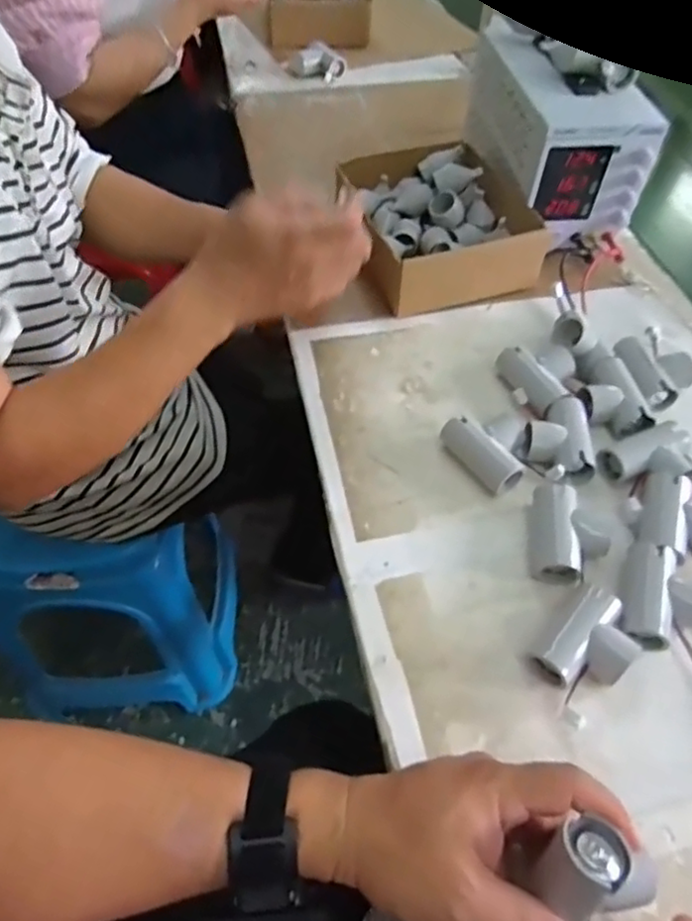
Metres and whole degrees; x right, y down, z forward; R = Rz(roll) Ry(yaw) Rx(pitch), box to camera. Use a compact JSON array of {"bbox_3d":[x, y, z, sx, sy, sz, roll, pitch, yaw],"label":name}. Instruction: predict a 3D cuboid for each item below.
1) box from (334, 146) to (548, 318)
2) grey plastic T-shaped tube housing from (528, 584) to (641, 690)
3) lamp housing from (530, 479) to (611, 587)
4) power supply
[{"bbox_3d":[0.100,-0.269,0.708,0.185,0.066,0.202,-12,55,-10],"label":"box"},{"bbox_3d":[0.171,0.128,0.433,0.053,0.028,0.073,36,60,22],"label":"grey plastic T-shaped tube housing"},{"bbox_3d":[0.175,0.058,0.485,0.059,0.031,0.079,15,54,9],"label":"lamp housing"},{"bbox_3d":[0.232,-0.376,0.731,0.124,0.152,0.253,-7,53,-9],"label":"power supply"}]

